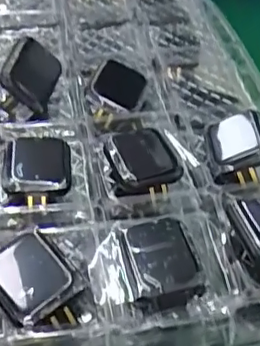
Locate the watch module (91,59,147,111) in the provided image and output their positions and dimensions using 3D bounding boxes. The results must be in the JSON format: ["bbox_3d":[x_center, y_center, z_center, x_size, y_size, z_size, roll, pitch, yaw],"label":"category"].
[{"bbox_3d":[-0.007,-0.055,0.375,0.031,0.013,0.042,31,50,-11],"label":"watch module"}]

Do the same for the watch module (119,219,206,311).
[{"bbox_3d":[0.014,0.042,0.279,0.033,0.013,0.042,-6,44,-12],"label":"watch module"}]

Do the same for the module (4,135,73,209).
[{"bbox_3d":[-0.049,-0.003,0.322,0.033,0.010,0.051,1,43,-4],"label":"module"}]

